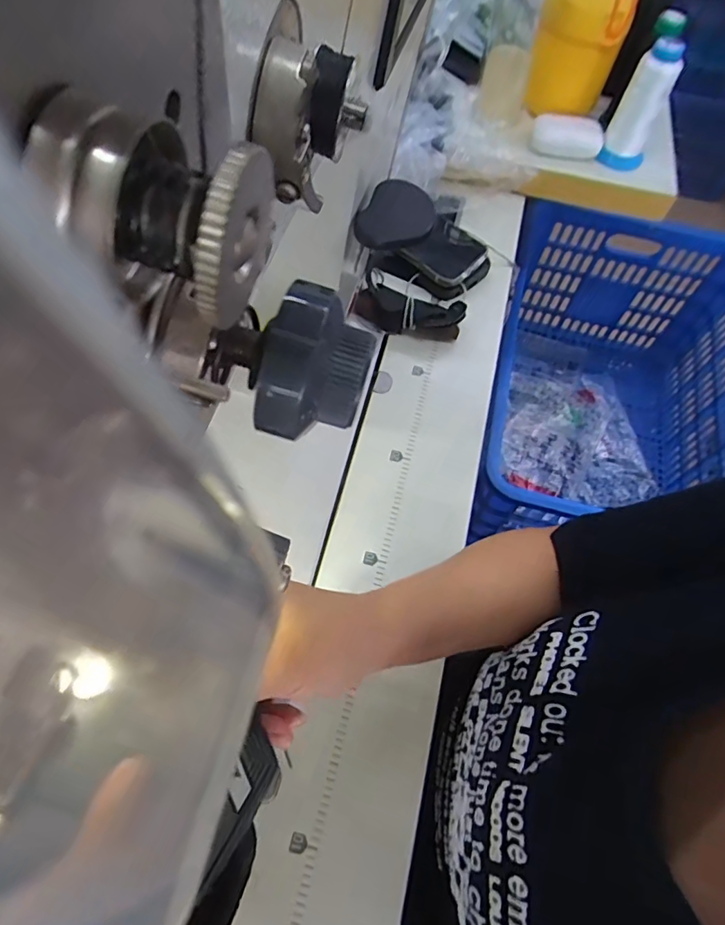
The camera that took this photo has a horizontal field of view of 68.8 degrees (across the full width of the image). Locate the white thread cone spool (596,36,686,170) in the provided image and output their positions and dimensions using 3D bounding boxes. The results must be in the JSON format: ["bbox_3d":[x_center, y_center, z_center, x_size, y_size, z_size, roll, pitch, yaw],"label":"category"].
[{"bbox_3d":[0.320,-0.405,0.607,0.053,0.127,0.046,23,38,8],"label":"white thread cone spool"}]

